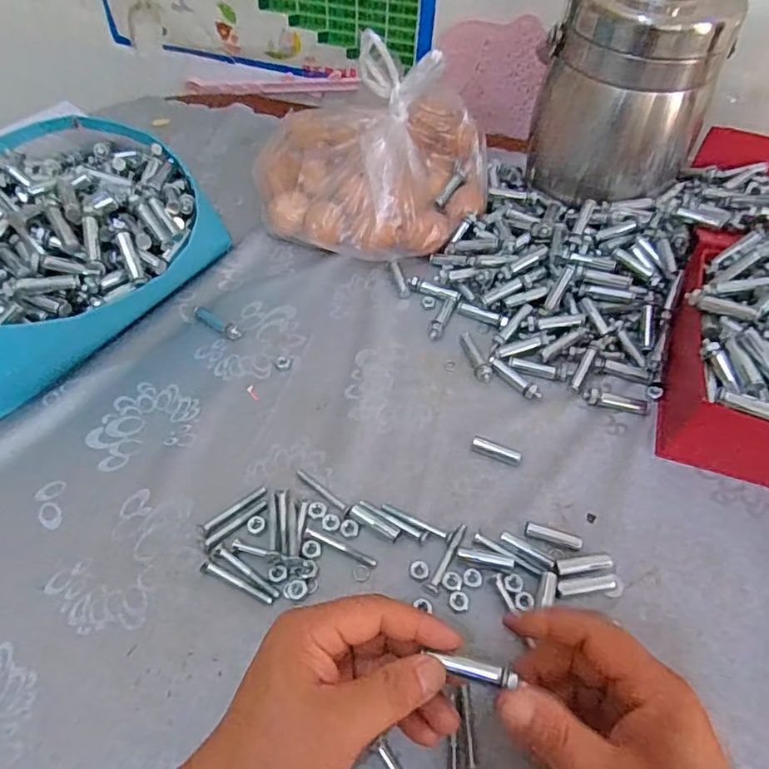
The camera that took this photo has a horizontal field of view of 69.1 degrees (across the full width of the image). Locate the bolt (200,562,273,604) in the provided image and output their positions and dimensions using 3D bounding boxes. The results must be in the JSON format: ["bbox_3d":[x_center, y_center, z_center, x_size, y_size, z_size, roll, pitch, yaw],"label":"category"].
[{"bbox_3d":[-0.101,0.134,0.379,0.055,0.004,0.007,21,56,14],"label":"bolt"}]

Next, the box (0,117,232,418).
[{"bbox_3d":[-0.311,-0.134,0.509,0.273,0.117,0.266,35,60,22],"label":"box"}]

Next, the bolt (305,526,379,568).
[{"bbox_3d":[-0.031,0.115,0.396,0.056,0.004,0.007,20,56,13],"label":"bolt"}]

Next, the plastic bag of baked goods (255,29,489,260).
[{"bbox_3d":[-0.008,-0.245,0.574,0.227,0.153,0.201,20,56,13],"label":"plastic bag of baked goods"}]

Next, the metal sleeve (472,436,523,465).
[{"bbox_3d":[0.090,0.052,0.445,0.040,0.010,0.010,18,55,11],"label":"metal sleeve"}]

